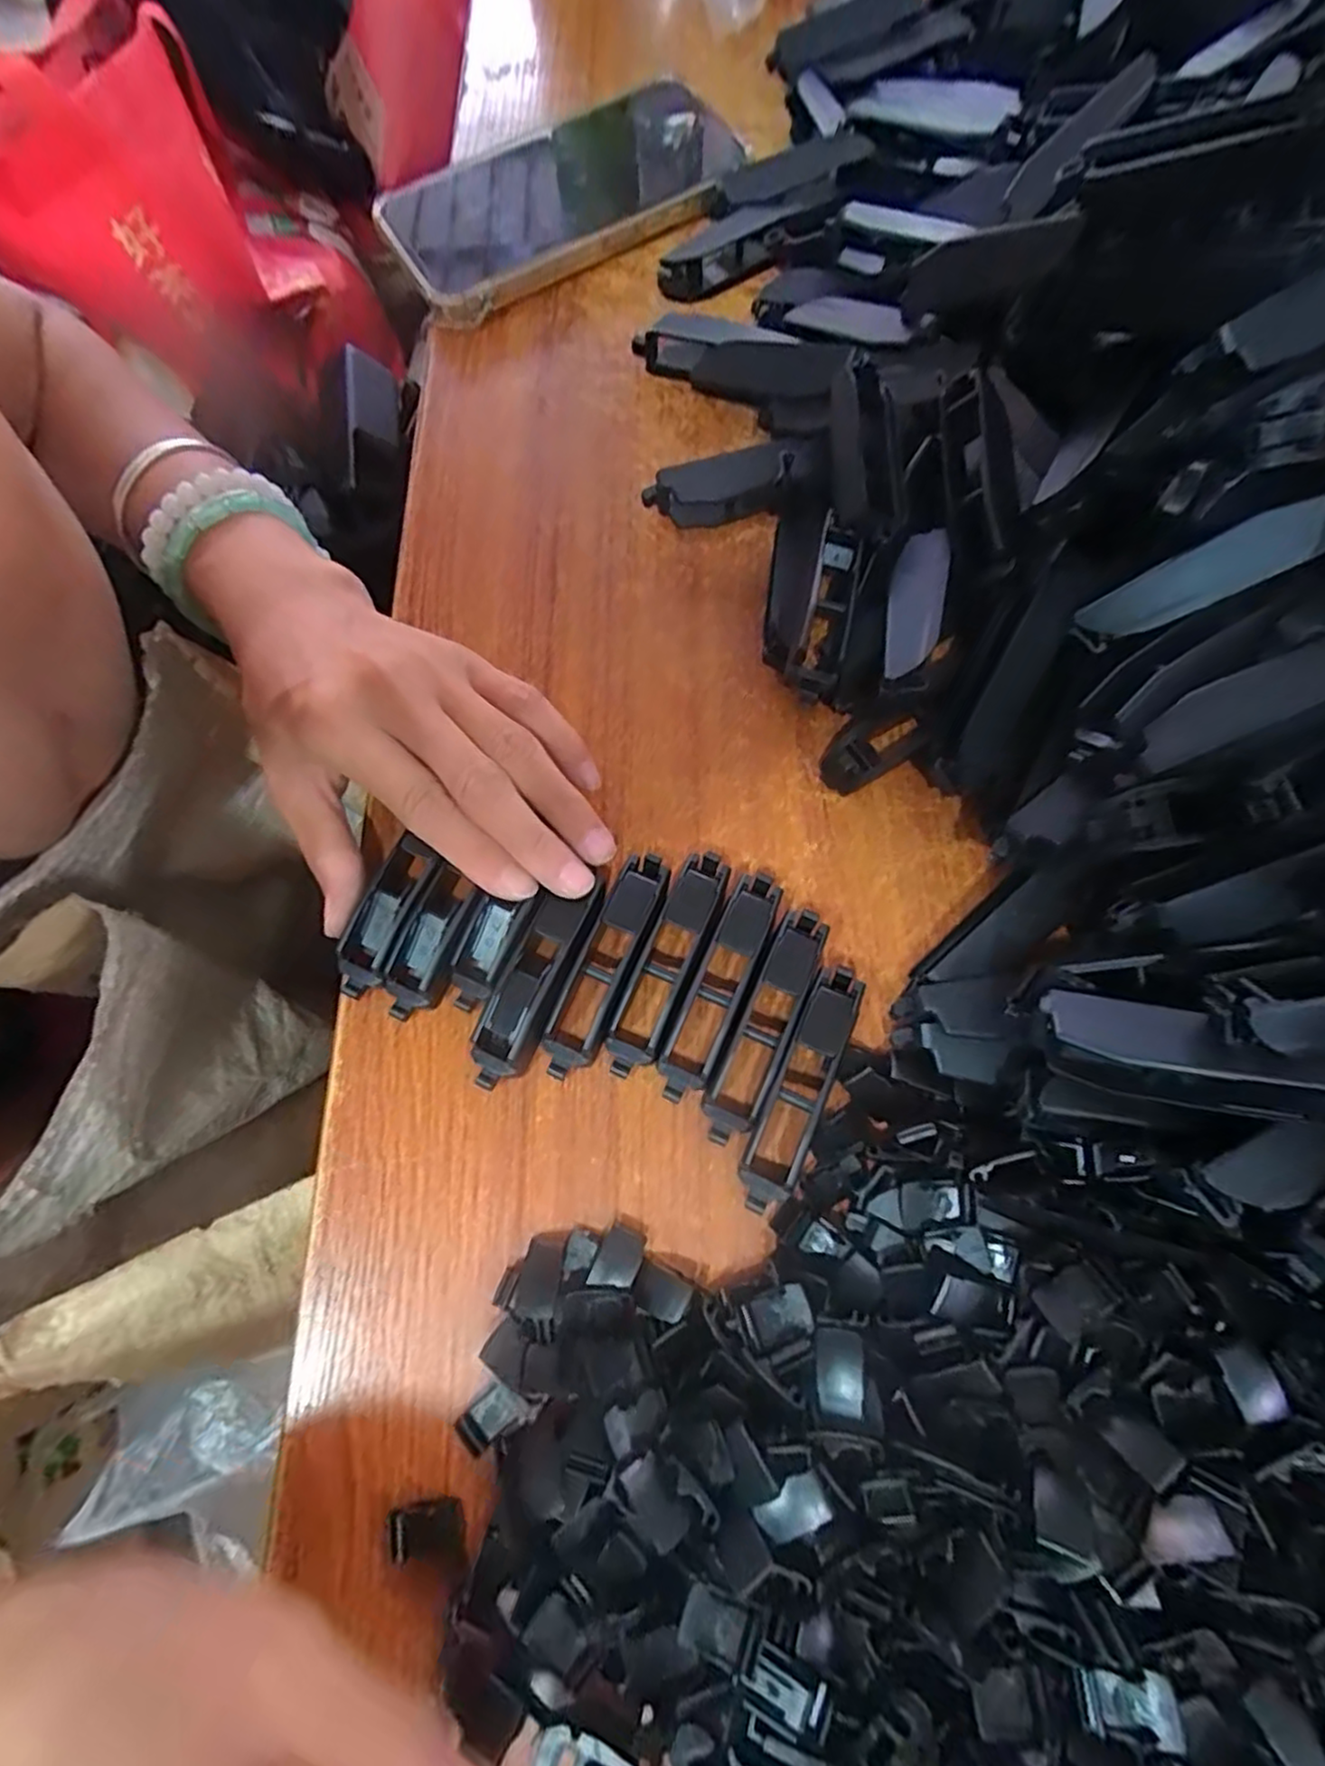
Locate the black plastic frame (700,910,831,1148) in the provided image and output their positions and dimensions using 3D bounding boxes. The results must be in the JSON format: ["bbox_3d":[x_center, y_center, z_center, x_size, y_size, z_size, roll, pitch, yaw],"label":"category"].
[{"bbox_3d":[0.032,0.045,0.224,0.016,0.018,0.076,23,75,8],"label":"black plastic frame"}]

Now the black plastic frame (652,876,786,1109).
[{"bbox_3d":[0.018,0.034,0.228,0.017,0.016,0.075,23,75,8],"label":"black plastic frame"}]

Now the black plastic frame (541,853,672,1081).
[{"bbox_3d":[-0.019,0.027,0.231,0.019,0.016,0.075,23,75,8],"label":"black plastic frame"}]

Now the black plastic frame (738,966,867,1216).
[{"bbox_3d":[0.043,0.063,0.218,0.019,0.017,0.076,23,75,8],"label":"black plastic frame"}]

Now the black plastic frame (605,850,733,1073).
[{"bbox_3d":[0.002,0.026,0.230,0.017,0.016,0.075,23,75,8],"label":"black plastic frame"}]

